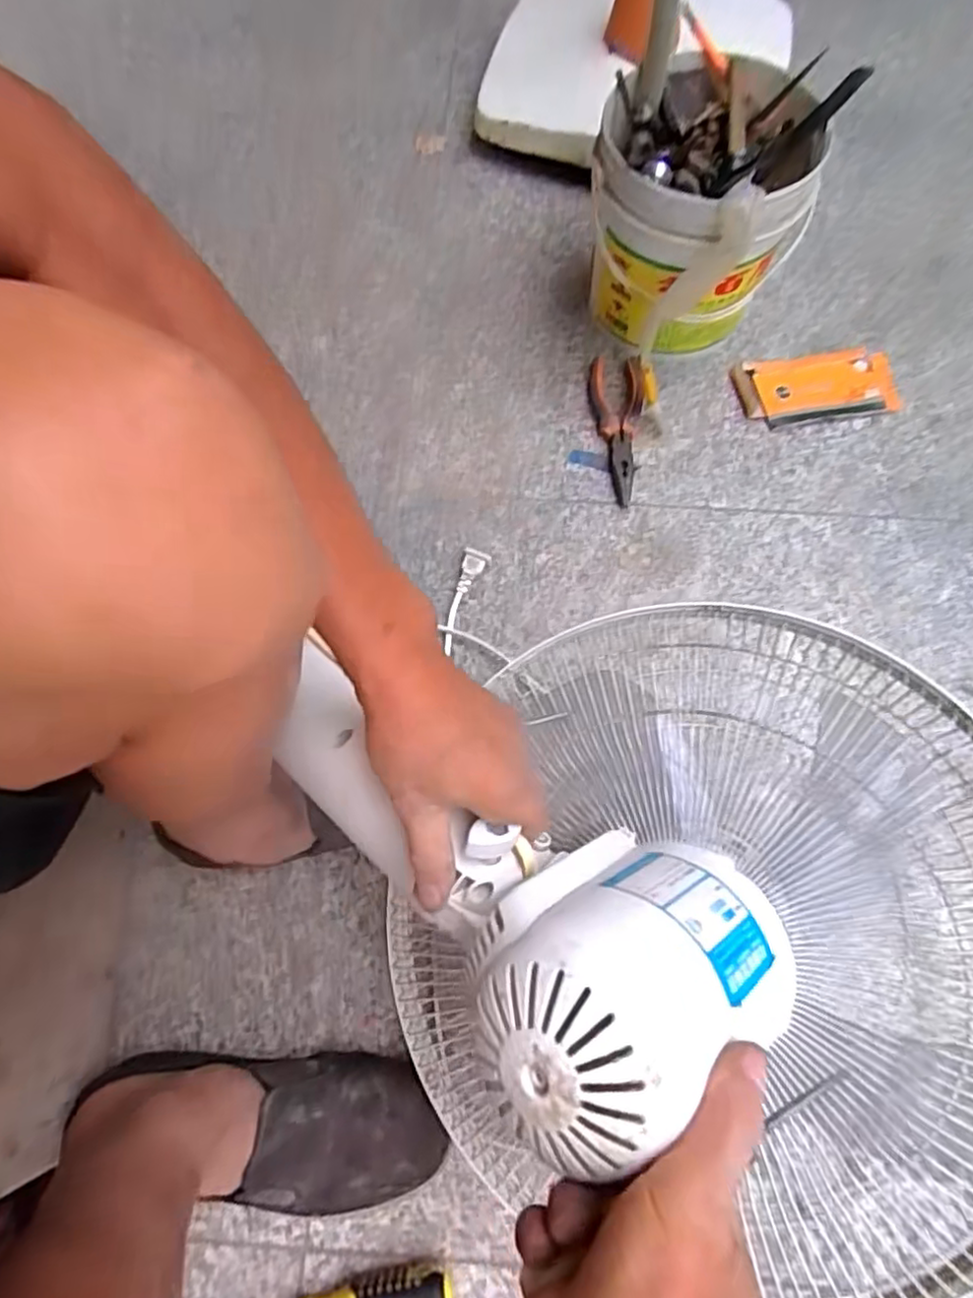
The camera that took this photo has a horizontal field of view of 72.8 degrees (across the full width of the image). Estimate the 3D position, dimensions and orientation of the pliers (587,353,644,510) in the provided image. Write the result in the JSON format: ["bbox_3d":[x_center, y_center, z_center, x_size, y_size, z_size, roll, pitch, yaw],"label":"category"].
[{"bbox_3d":[0.140,-0.233,0.689,0.053,0.019,0.177,-6,72,8],"label":"pliers"}]

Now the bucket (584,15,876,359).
[{"bbox_3d":[0.201,-0.415,0.646,0.183,0.212,0.188,-1,71,2],"label":"bucket"}]

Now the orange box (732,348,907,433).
[{"bbox_3d":[0.347,-0.274,0.695,0.158,0.019,0.080,-6,71,0],"label":"orange box"}]

